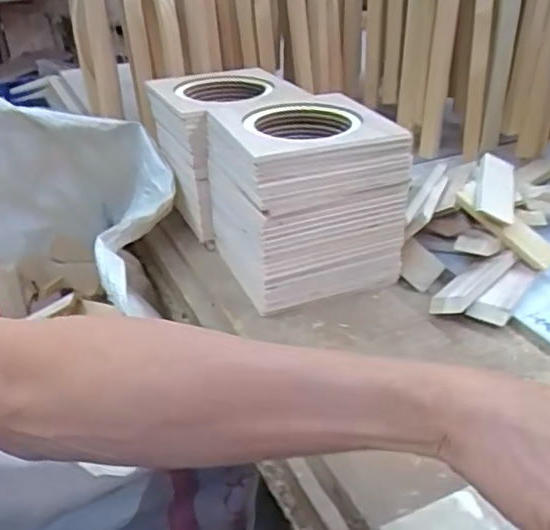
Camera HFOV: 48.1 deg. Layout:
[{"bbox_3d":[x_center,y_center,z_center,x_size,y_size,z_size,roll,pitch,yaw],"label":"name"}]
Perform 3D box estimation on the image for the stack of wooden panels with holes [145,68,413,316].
[{"bbox_3d":[-0.011,-0.086,0.567,0.133,0.132,0.267,-18,33,-22],"label":"stack of wooden panels with holes"}]

